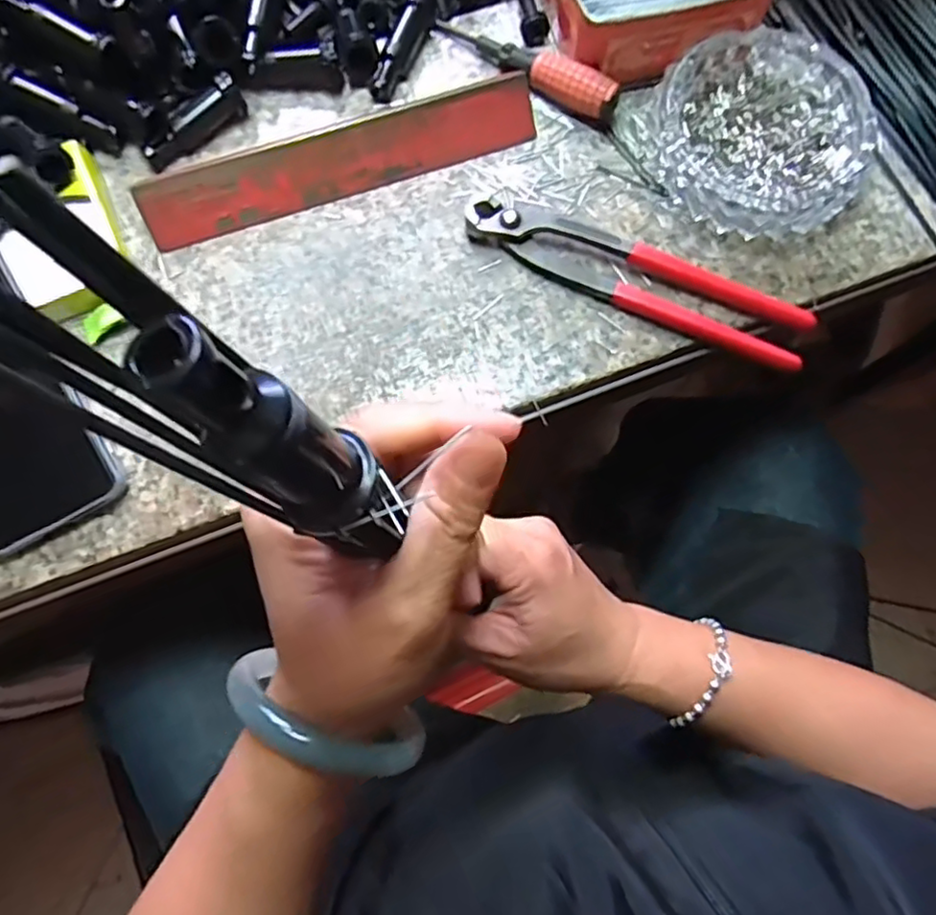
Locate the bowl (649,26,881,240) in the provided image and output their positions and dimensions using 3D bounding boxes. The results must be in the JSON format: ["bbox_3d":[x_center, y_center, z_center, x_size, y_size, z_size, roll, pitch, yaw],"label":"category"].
[{"bbox_3d":[0.165,-0.184,0.369,0.117,0.030,0.115,0,76,-2],"label":"bowl"}]

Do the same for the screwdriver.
[{"bbox_3d":[0.033,-0.239,0.394,0.128,0.025,0.018,35,78,19],"label":"screwdriver"}]

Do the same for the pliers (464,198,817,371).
[{"bbox_3d":[0.093,-0.101,0.364,0.195,0.017,0.041,23,77,4],"label":"pliers"}]

